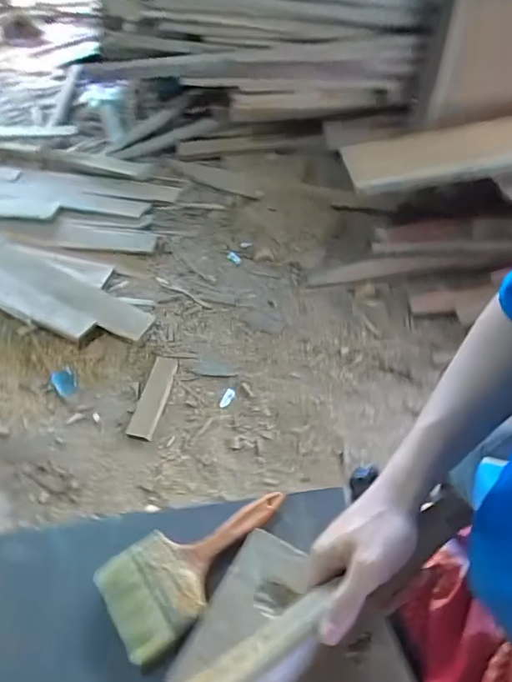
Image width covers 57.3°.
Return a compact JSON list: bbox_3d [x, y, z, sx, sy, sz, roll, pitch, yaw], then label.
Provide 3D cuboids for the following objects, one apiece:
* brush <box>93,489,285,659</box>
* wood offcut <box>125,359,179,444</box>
[{"bbox_3d":[-0.053,0.208,0.454,0.187,0.012,0.090,-29,56,-20],"label":"brush"},{"bbox_3d":[-0.323,0.173,1.487,0.085,0.020,0.301,8,51,8],"label":"wood offcut"}]

